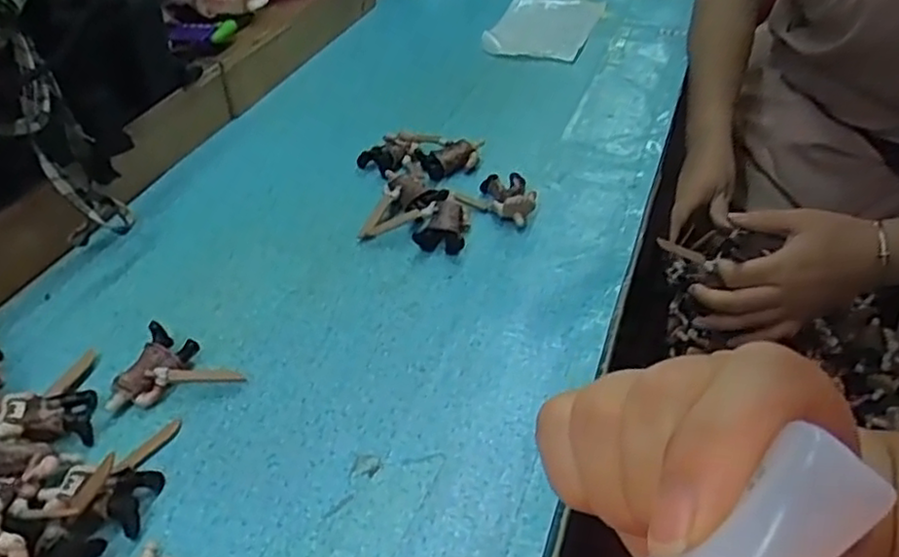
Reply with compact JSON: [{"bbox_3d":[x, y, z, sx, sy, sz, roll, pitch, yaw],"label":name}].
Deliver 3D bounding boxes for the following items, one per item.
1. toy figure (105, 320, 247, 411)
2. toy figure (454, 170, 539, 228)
[{"bbox_3d":[-0.173,0.052,0.443,0.075,0.022,0.047,-14,41,-12],"label":"toy figure"},{"bbox_3d":[0.042,-0.071,0.581,0.062,0.020,0.049,16,43,21],"label":"toy figure"}]

